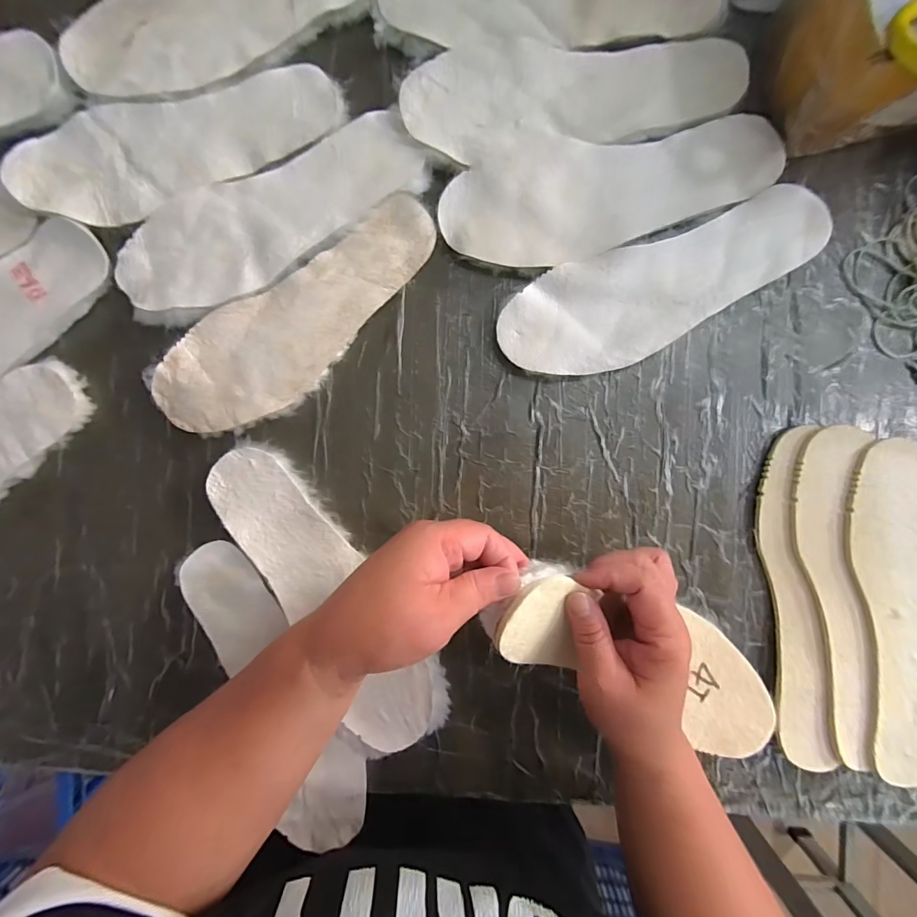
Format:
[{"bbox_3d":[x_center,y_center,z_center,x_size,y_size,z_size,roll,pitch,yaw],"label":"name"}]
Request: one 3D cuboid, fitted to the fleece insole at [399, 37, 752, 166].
[{"bbox_3d":[0.087,-0.281,0.323,0.253,0.008,0.082,-7,93,1],"label":"fleece insole"}]

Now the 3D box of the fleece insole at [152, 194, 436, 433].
[{"bbox_3d":[-0.123,-0.105,0.334,0.251,0.009,0.088,-33,92,2],"label":"fleece insole"}]

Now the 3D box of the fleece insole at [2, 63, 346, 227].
[{"bbox_3d":[-0.221,-0.247,0.334,0.257,0.009,0.088,-11,92,1],"label":"fleece insole"}]

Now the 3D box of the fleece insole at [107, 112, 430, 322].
[{"bbox_3d":[-0.148,-0.188,0.335,0.257,0.007,0.090,-24,92,2],"label":"fleece insole"}]

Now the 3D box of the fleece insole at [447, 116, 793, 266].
[{"bbox_3d":[0.116,-0.213,0.328,0.254,0.014,0.092,-16,92,1],"label":"fleece insole"}]

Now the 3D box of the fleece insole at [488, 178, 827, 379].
[{"bbox_3d":[0.158,-0.130,0.329,0.250,0.010,0.084,-19,92,2],"label":"fleece insole"}]

